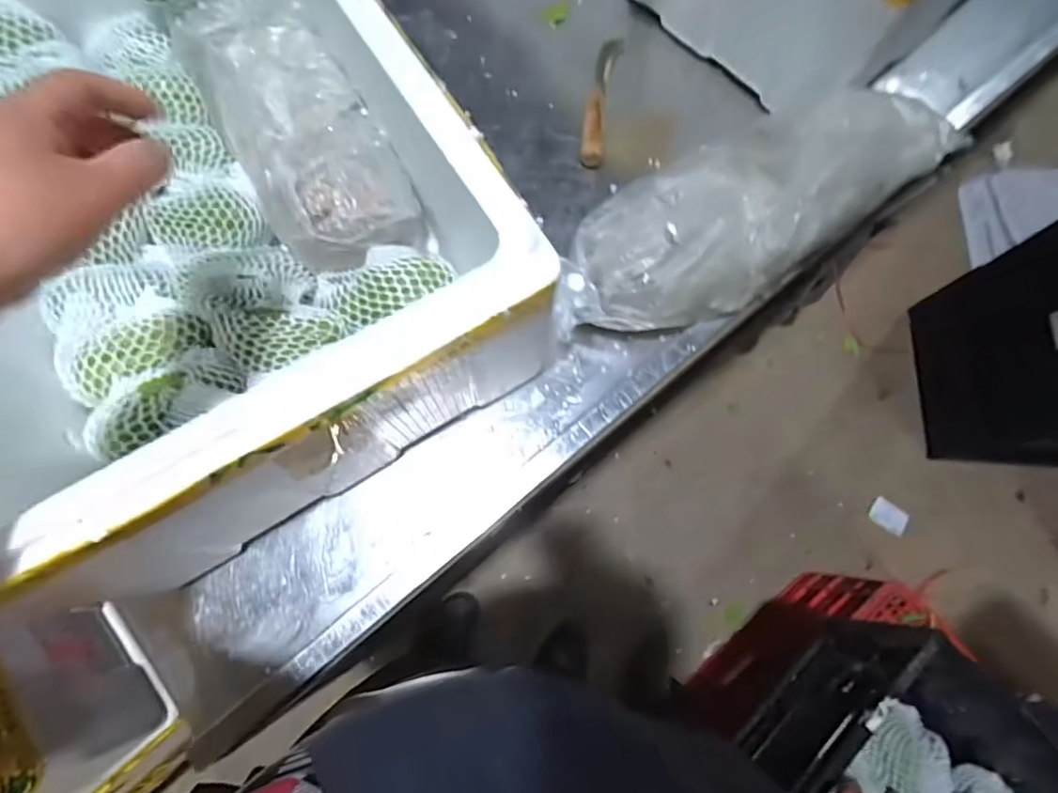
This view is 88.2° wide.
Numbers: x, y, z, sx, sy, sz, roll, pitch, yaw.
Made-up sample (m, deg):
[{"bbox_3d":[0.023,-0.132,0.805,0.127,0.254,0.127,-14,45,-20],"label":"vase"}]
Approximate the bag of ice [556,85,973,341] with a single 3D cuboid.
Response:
[{"bbox_3d":[0.174,-0.158,0.476,0.334,0.091,0.134,-30,77,-9],"label":"bag of ice"}]

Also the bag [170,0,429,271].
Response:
[{"bbox_3d":[-0.207,-0.239,0.482,0.114,0.068,0.283,-32,78,-10],"label":"bag"}]

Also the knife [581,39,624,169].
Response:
[{"bbox_3d":[0.076,-0.317,0.579,0.026,0.017,0.161,11,75,1],"label":"knife"}]

